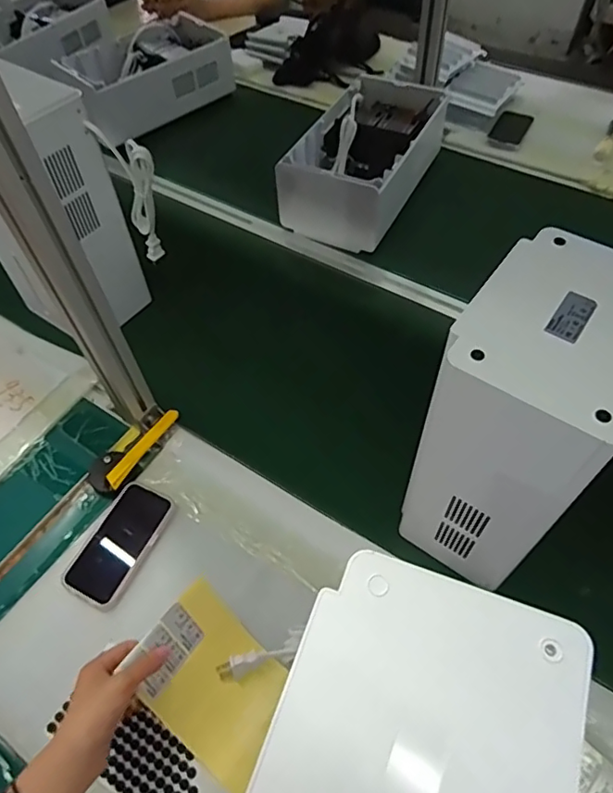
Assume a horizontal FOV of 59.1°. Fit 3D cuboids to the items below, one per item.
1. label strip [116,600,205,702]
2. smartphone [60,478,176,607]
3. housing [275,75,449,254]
[{"bbox_3d":[-0.143,0.259,0.547,0.007,0.055,0.082,-10,34,51],"label":"label strip"},{"bbox_3d":[-0.236,0.182,0.679,0.077,0.013,0.149,22,60,15],"label":"smartphone"},{"bbox_3d":[0.115,-0.459,1.026,0.200,0.127,0.360,26,59,13],"label":"housing"}]

